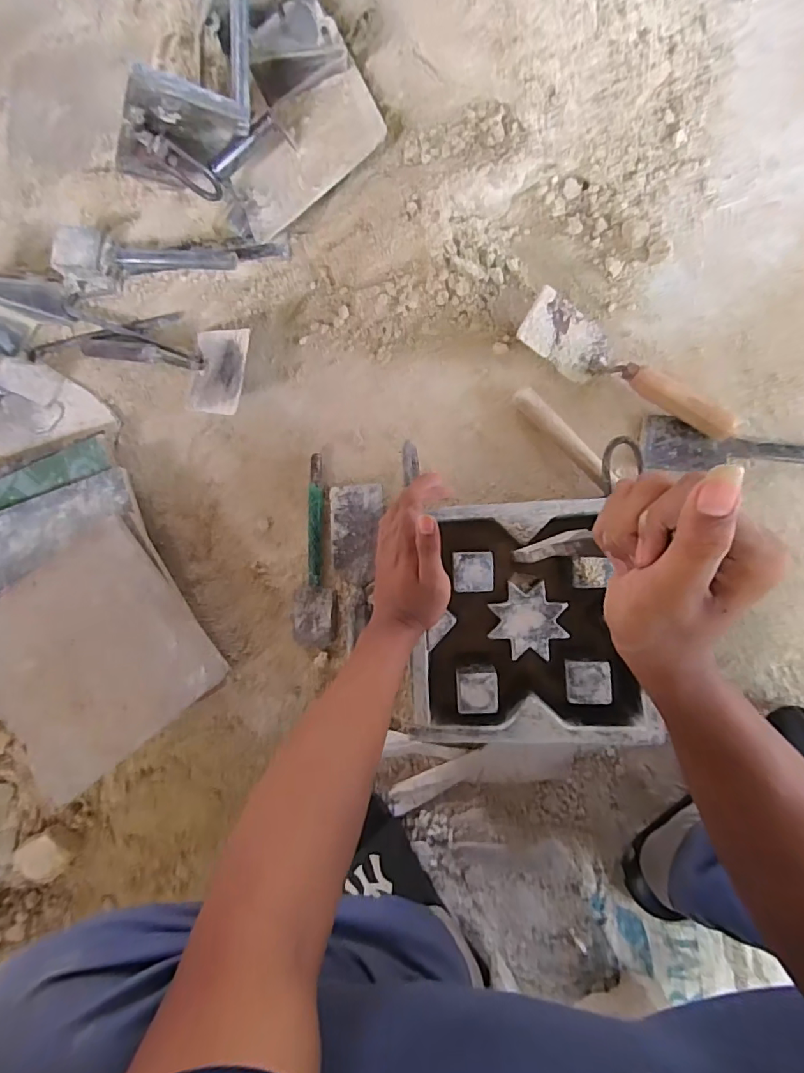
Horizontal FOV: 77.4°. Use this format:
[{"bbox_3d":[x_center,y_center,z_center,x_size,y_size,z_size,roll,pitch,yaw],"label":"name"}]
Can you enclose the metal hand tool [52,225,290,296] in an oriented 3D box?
[{"bbox_3d":[-0.325,-0.375,0.684,0.336,0.063,0.069,6,86,9],"label":"metal hand tool"}]

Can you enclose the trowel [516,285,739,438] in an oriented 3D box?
[{"bbox_3d":[0.265,-0.196,0.588,0.261,0.052,0.069,31,90,9],"label":"trowel"}]

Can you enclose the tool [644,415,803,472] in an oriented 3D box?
[{"bbox_3d":[0.443,-0.103,0.574,0.316,0.014,0.062,3,86,8],"label":"tool"}]

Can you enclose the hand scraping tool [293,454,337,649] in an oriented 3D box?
[{"bbox_3d":[-0.113,0.020,0.646,0.056,0.017,0.242,0,85,8],"label":"hand scraping tool"}]

